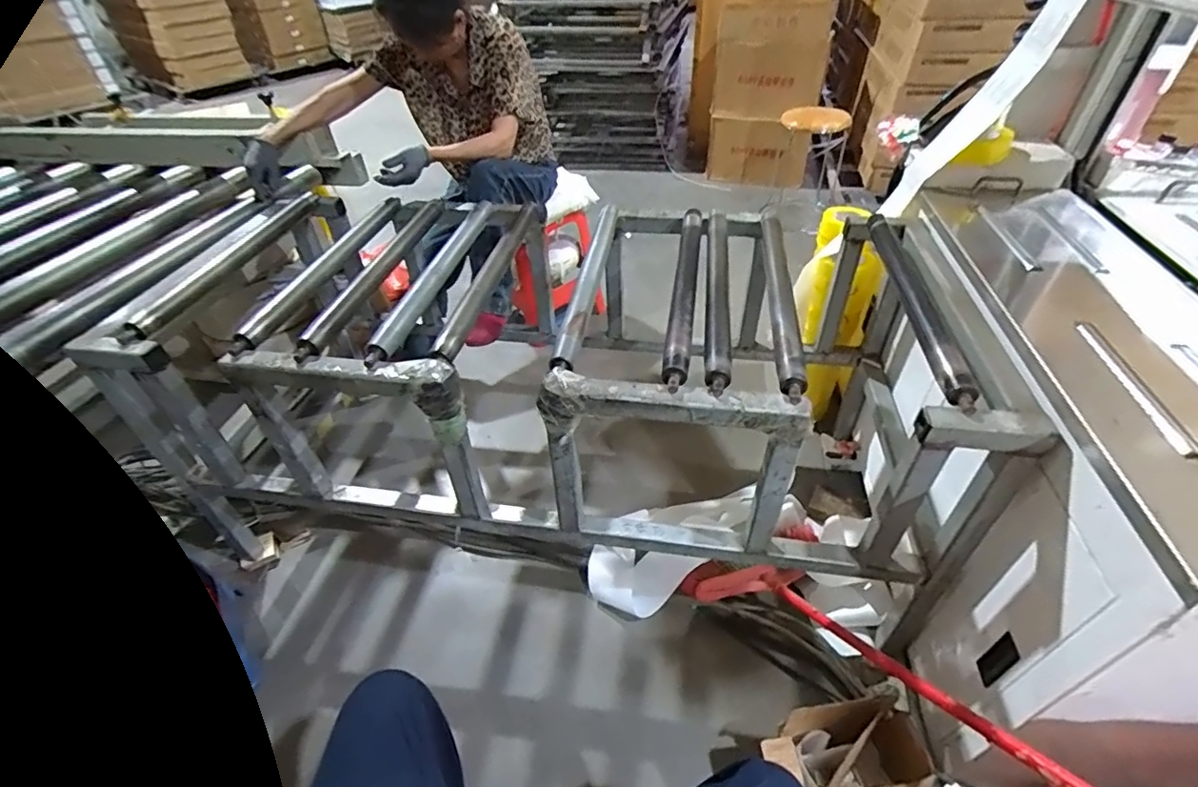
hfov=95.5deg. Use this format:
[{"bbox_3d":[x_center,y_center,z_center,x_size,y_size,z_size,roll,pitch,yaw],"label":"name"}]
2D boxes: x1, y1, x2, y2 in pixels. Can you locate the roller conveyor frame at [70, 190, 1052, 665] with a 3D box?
[{"bbox_3d":[-0.102,-0.019,1.246,1.556,0.649,0.715,5,43,9],"label":"roller conveyor frame"}]

